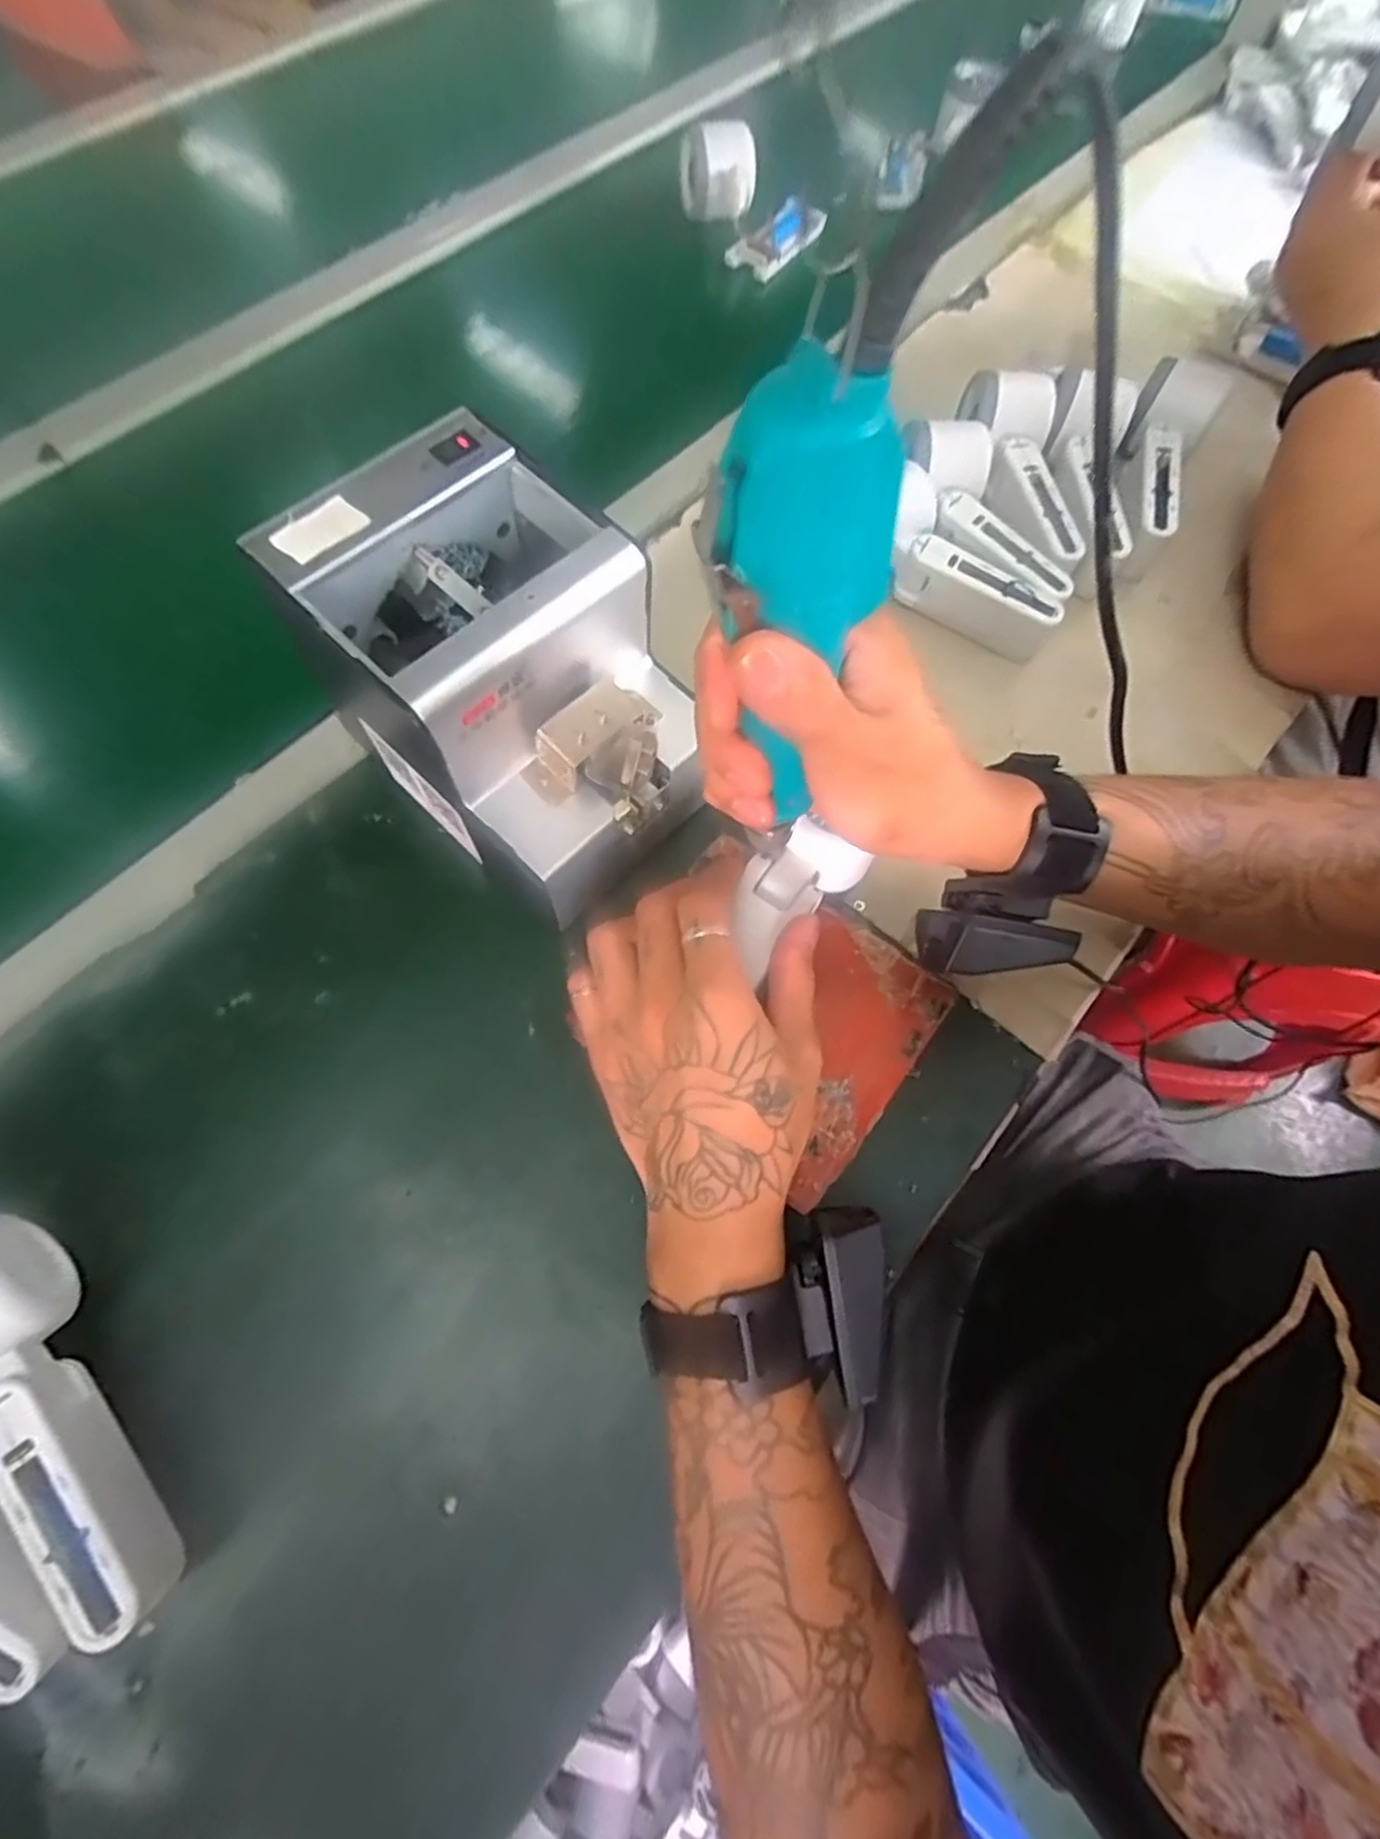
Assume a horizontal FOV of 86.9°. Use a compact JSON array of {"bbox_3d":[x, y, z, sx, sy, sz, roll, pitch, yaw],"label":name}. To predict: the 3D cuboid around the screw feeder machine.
[{"bbox_3d":[-0.085,-0.111,0.360,0.169,0.140,0.120,44,74,12],"label":"screw feeder machine"}]

